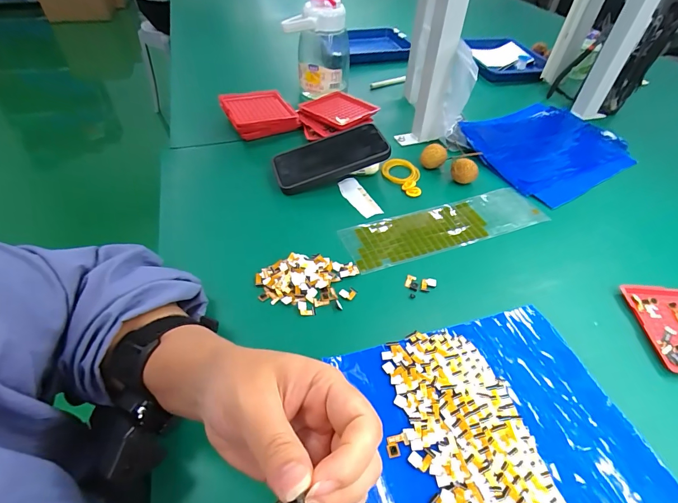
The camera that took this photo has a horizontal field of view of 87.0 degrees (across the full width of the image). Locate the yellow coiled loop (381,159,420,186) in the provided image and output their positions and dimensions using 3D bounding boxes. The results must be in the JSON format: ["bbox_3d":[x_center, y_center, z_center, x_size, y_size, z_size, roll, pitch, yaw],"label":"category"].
[{"bbox_3d":[0.090,-0.118,0.523,0.055,0.010,0.054,13,48,9],"label":"yellow coiled loop"}]

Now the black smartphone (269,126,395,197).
[{"bbox_3d":[-0.013,-0.133,0.500,0.157,0.016,0.084,-21,49,-6],"label":"black smartphone"}]

